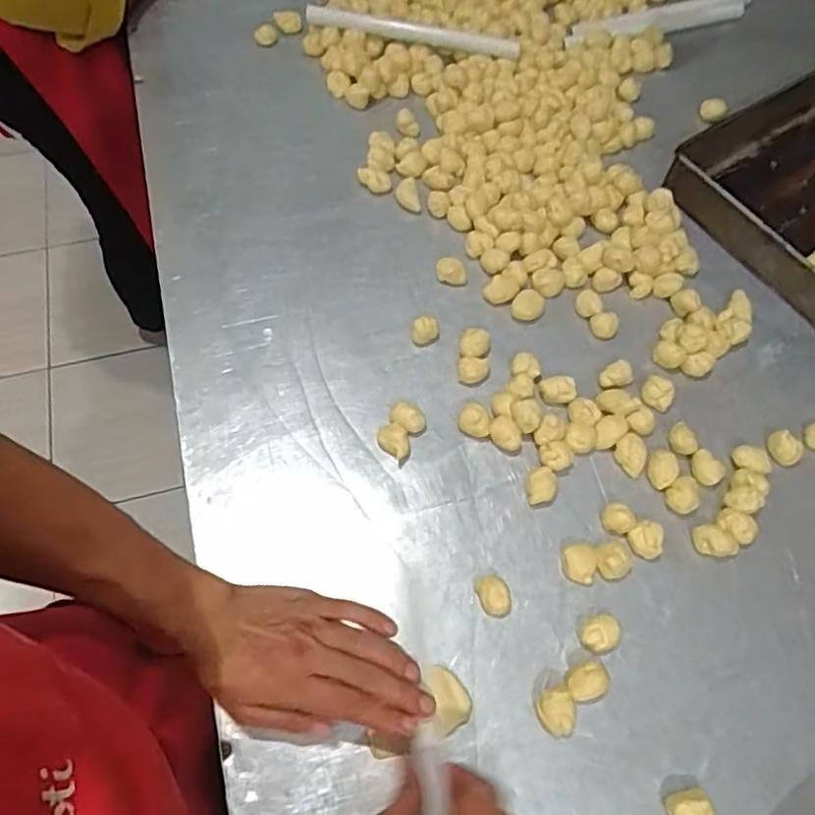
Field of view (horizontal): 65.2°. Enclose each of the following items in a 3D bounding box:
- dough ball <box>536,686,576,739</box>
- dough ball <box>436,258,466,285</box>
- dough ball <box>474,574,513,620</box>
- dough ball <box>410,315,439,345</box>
[{"bbox_3d":[0.118,0.239,0.500,0.028,0.021,0.034,-19,65,-9],"label":"dough ball"},{"bbox_3d":[0.048,-0.149,0.696,0.034,0.011,0.026,12,64,6],"label":"dough ball"},{"bbox_3d":[0.074,0.160,0.542,0.025,0.016,0.035,-19,65,-10],"label":"dough ball"},{"bbox_3d":[0.018,-0.081,0.659,0.028,0.024,0.022,3,64,1],"label":"dough ball"}]

